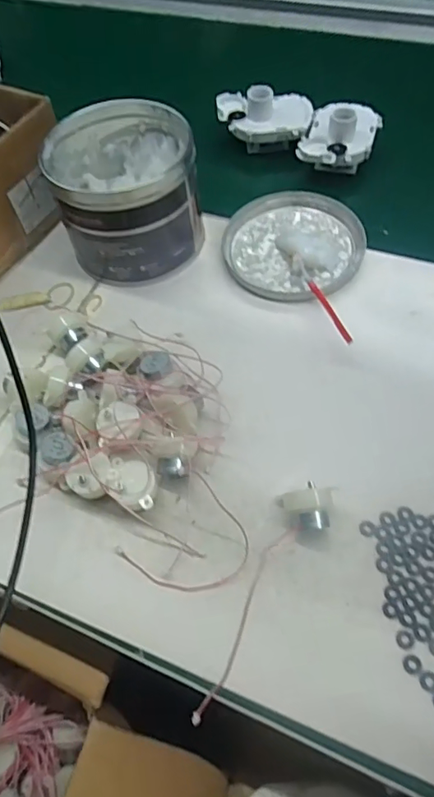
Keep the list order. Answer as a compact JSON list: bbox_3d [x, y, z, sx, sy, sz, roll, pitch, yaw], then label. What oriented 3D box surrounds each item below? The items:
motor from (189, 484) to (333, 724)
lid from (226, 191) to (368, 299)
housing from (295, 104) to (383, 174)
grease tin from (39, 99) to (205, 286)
[{"bbox_3d":[0.033,0.121,0.315,0.034,0.027,0.158,19,62,16],"label":"motor"},{"bbox_3d":[0.070,-0.149,0.482,0.125,0.014,0.135,-2,58,4],"label":"lid"},{"bbox_3d":[0.127,-0.270,0.528,0.070,0.045,0.097,18,62,16],"label":"housing"},{"bbox_3d":[-0.081,-0.188,0.465,0.120,0.099,0.131,-2,58,4],"label":"grease tin"}]

